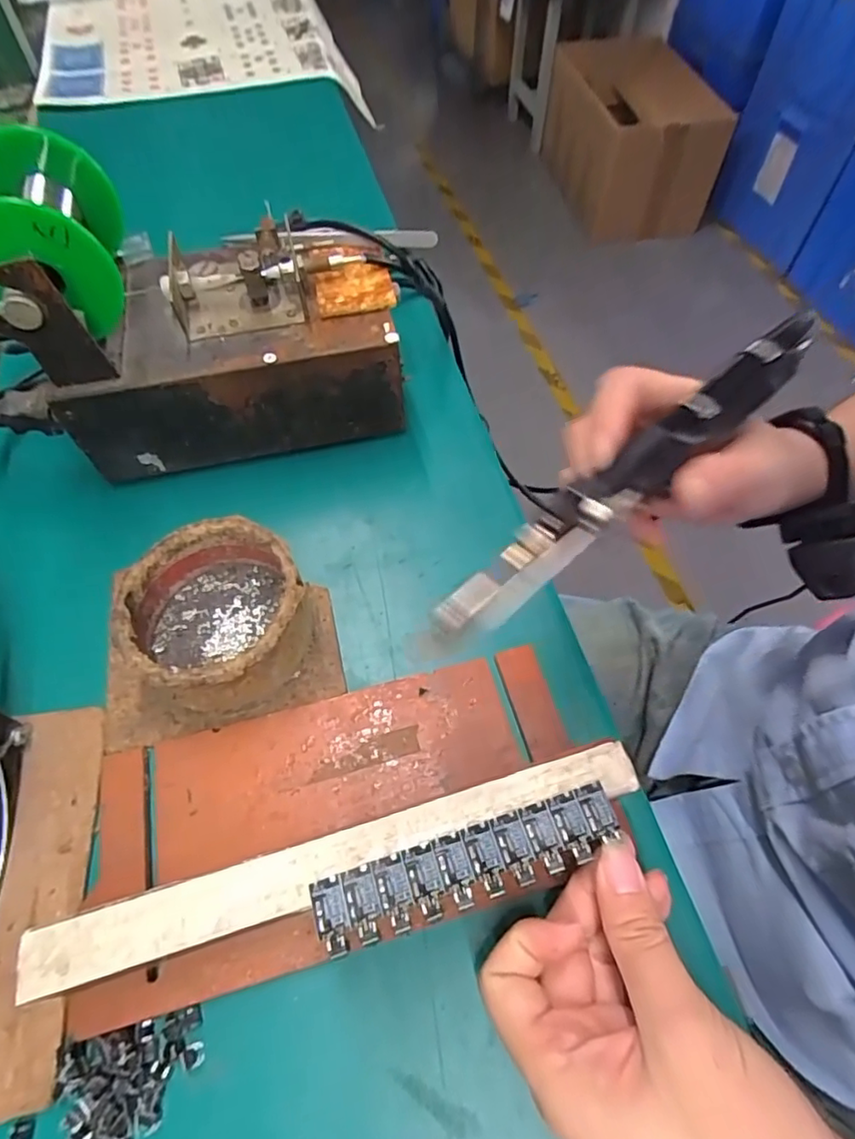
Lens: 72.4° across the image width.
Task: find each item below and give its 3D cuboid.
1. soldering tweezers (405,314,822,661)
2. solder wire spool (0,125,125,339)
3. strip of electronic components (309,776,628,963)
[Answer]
[{"bbox_3d":[0.074,-0.035,0.211,0.196,0.017,0.022,-38,66,-11],"label":"soldering tweezers"},{"bbox_3d":[-0.188,-0.161,0.290,0.075,0.073,0.098,-20,61,-11],"label":"solder wire spool"},{"bbox_3d":[0.015,0.102,0.202,0.107,0.004,0.024,-16,60,-9],"label":"strip of electronic components"}]

